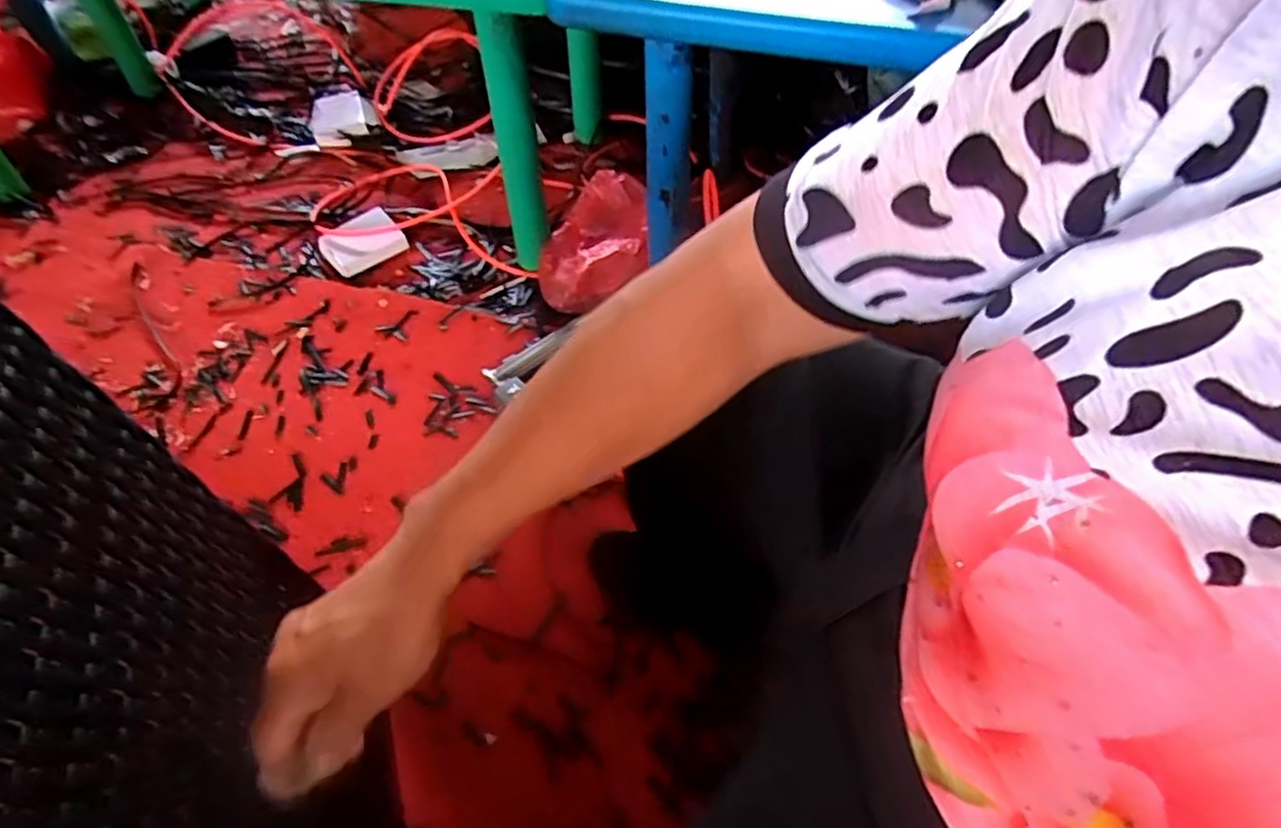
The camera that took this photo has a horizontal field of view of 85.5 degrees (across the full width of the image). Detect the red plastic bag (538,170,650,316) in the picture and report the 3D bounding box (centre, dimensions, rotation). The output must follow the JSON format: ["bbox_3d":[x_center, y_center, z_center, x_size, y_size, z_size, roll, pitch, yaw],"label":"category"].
[{"bbox_3d":[-0.079,-0.290,1.162,0.180,0.124,0.260,-2,52,-2],"label":"red plastic bag"}]

